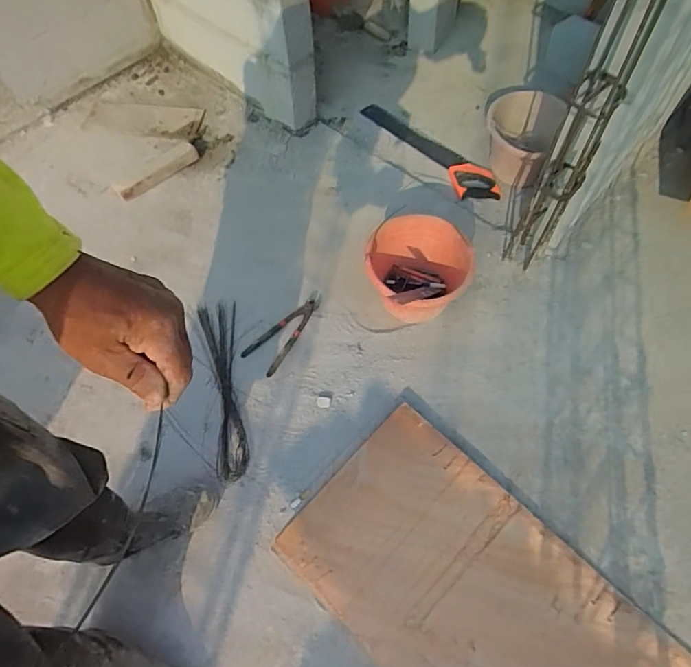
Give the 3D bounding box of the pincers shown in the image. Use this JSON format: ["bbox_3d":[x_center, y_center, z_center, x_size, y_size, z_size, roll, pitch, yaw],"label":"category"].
[{"bbox_3d":[-0.135,-0.009,1.184,0.093,0.011,0.245,33,67,21],"label":"pincers"}]

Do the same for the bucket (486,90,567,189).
[{"bbox_3d":[0.466,-0.517,1.330,0.186,0.174,0.223,21,63,15],"label":"bucket"}]

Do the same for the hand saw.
[{"bbox_3d":[0.231,-0.551,1.461,0.104,0.036,0.575,-34,63,-16],"label":"hand saw"}]

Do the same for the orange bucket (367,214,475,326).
[{"bbox_3d":[0.164,-0.127,1.123,0.225,0.187,0.245,-2,59,3],"label":"orange bucket"}]

